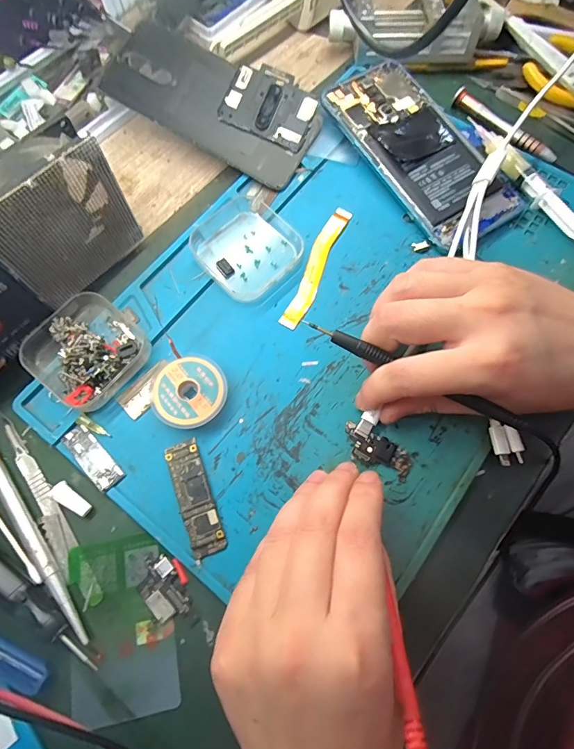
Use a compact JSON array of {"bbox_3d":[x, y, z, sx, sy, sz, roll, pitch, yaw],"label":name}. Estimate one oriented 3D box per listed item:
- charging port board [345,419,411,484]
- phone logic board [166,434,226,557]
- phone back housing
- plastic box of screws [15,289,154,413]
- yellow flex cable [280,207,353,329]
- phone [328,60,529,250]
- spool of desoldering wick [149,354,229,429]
[{"bbox_3d":[0.053,0.045,0.236,0.044,0.004,0.020,35,76,4],"label":"charging port board"},{"bbox_3d":[-0.053,0.070,0.230,0.020,0.004,0.064,-19,75,-7],"label":"phone logic board"},{"bbox_3d":[-0.056,-0.210,0.305,0.159,0.007,0.080,27,84,0],"label":"phone back housing"},{"bbox_3d":[-0.125,-0.017,0.248,0.063,0.020,0.063,35,76,9],"label":"plastic box of screws"},{"bbox_3d":[0.021,-0.077,0.279,0.016,0.004,0.101,22,74,5],"label":"yellow flex cable"},{"bbox_3d":[0.095,-0.173,0.300,0.079,0.013,0.174,-34,77,-11],"label":"phone"},{"bbox_3d":[-0.059,0.011,0.246,0.041,0.012,0.044,0,73,-1],"label":"spool of desoldering wick"}]

